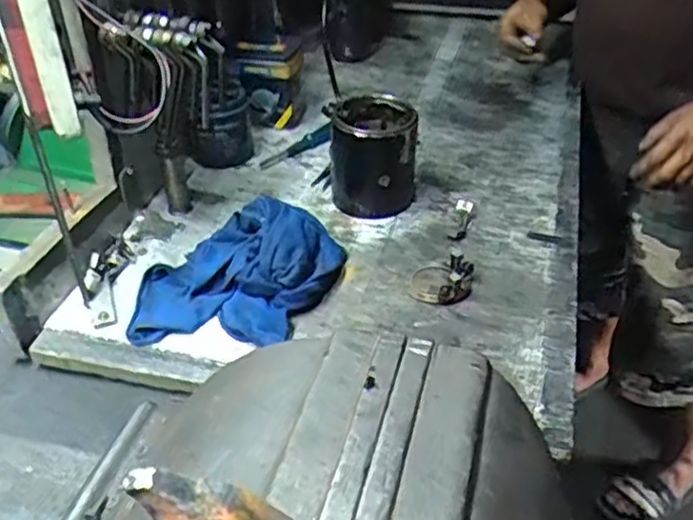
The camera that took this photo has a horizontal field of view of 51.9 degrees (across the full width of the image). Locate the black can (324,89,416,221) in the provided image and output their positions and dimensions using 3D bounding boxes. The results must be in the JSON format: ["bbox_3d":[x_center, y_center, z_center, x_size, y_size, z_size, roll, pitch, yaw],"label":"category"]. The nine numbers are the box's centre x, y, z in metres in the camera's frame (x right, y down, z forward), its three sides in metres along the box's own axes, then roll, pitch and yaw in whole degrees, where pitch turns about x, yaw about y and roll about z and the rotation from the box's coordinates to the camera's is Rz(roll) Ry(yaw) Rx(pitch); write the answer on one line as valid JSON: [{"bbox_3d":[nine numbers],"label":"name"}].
[{"bbox_3d":[0.033,-0.135,0.939,0.115,0.128,0.108,1,36,3],"label":"black can"}]

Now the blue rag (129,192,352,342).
[{"bbox_3d":[-0.123,-0.001,0.833,0.227,0.065,0.214,3,36,5],"label":"blue rag"}]

